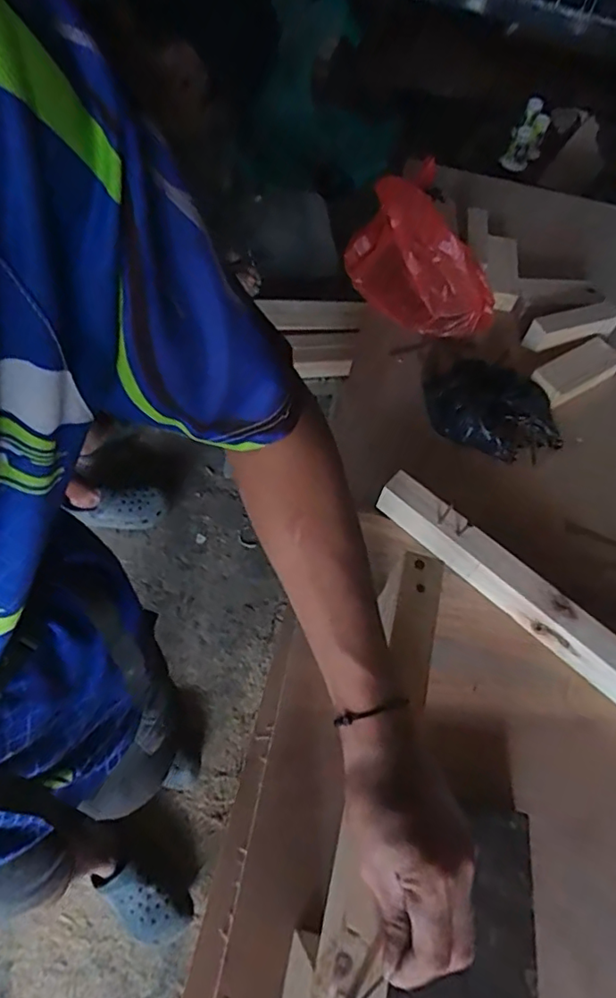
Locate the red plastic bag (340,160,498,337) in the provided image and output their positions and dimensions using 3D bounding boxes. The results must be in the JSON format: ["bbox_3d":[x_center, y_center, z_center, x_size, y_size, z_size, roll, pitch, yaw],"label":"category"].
[{"bbox_3d":[0.177,-0.360,0.849,0.258,0.172,0.096,26,62,6],"label":"red plastic bag"}]

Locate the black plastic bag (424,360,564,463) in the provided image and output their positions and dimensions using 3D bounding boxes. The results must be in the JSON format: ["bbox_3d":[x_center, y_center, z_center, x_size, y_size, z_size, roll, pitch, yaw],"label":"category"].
[{"bbox_3d":[0.273,-0.139,0.798,0.206,0.061,0.172,26,63,8],"label":"black plastic bag"}]

